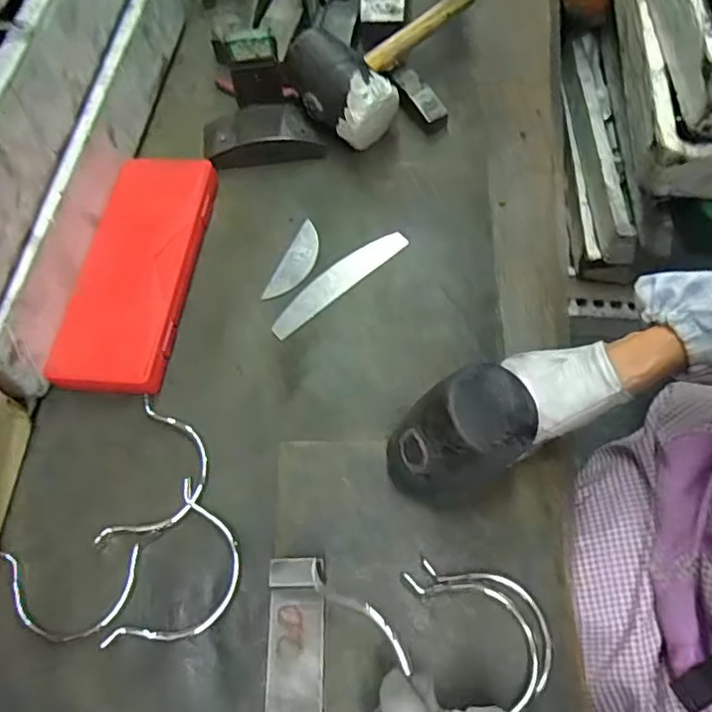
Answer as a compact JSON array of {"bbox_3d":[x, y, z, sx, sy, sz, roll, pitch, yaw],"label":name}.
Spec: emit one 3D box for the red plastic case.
[{"bbox_3d":[-0.202,-0.081,0.560,0.095,0.032,0.243,4,63,6],"label":"red plastic case"}]

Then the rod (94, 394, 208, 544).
[{"bbox_3d":[-0.156,0.092,0.483,0.070,0.013,0.119,6,67,7],"label":"rod"}]

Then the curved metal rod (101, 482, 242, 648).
[{"bbox_3d":[-0.124,0.162,0.441,0.067,0.020,0.123,18,65,12],"label":"curved metal rod"}]

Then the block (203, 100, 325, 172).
[{"bbox_3d":[-0.102,-0.239,0.649,0.124,0.037,0.069,-14,63,-4],"label":"block"}]

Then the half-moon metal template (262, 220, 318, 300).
[{"bbox_3d":[-0.056,-0.093,0.580,0.031,0.004,0.093,21,66,14],"label":"half-moon metal template"}]

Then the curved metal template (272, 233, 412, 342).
[{"bbox_3d":[-0.017,-0.072,0.568,0.155,0.004,0.029,-39,72,-14],"label":"curved metal template"}]

